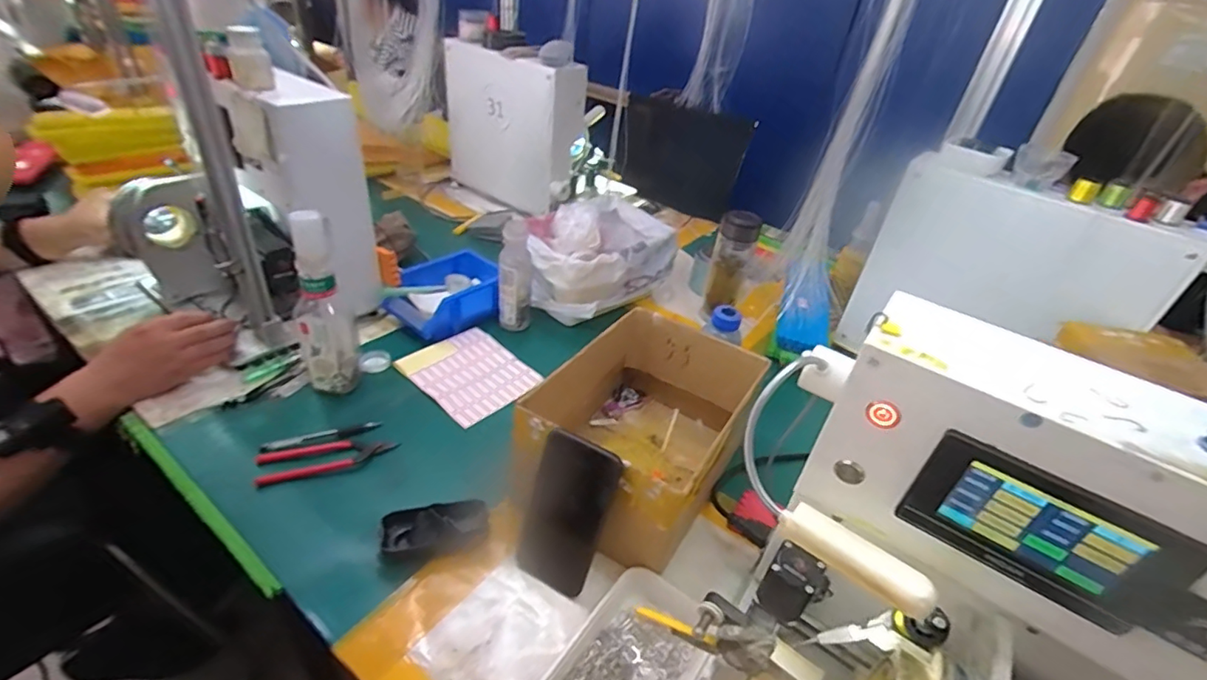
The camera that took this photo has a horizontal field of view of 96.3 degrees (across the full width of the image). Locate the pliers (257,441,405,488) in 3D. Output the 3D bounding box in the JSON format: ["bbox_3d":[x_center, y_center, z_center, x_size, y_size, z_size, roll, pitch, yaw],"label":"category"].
[{"bbox_3d":[-0.321,0.136,0.634,0.144,0.020,0.050,-14,40,-27],"label":"pliers"}]

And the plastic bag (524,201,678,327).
[{"bbox_3d":[-0.008,-0.157,1.013,0.258,0.134,0.278,0,35,-10],"label":"plastic bag"}]

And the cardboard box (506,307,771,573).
[{"bbox_3d":[0.046,0.104,0.639,0.187,0.138,0.290,23,38,22],"label":"cardboard box"}]

